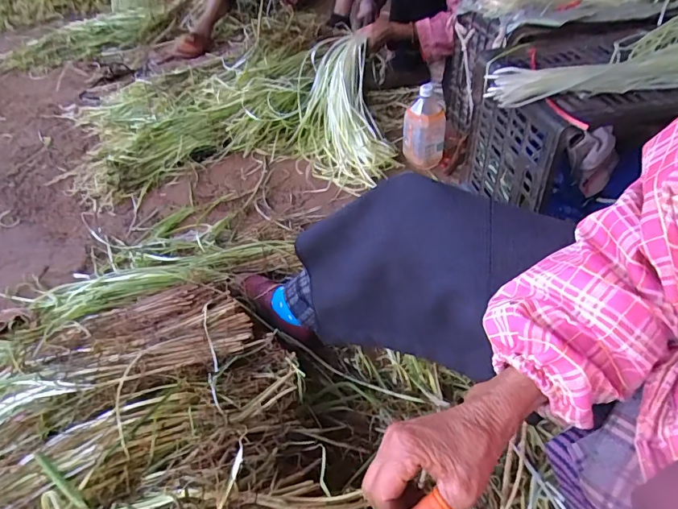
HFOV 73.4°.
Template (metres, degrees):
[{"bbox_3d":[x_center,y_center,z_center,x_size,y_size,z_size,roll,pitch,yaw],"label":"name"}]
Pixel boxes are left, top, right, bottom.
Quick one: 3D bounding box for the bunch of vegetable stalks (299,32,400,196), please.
[{"bbox_3d":[0.007,-0.350,1.174,0.212,0.108,0.464,-11,73,-5],"label":"bunch of vegetable stalks"}]

